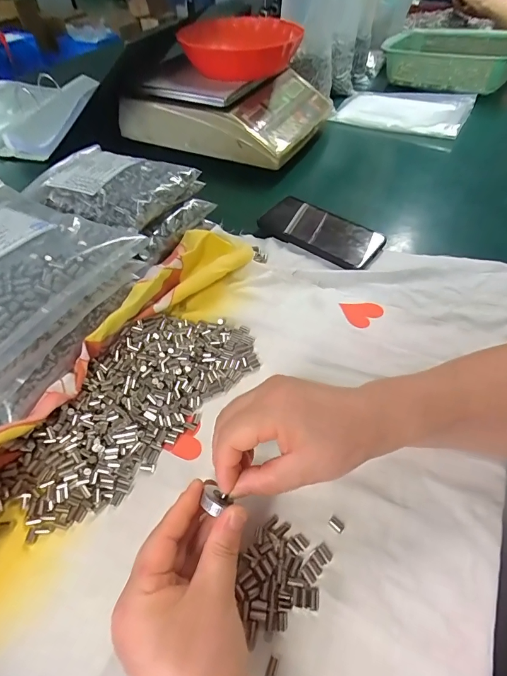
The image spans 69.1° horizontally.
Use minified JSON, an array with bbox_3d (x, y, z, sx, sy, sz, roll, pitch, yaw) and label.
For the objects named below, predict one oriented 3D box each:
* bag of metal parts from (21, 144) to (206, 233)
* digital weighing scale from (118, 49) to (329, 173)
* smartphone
[{"bbox_3d":[-0.168,-0.181,0.439,0.169,0.039,0.137,14,52,12],"label":"bag of metal parts"},{"bbox_3d":[-0.042,-0.446,0.693,0.309,0.093,0.309,21,54,18],"label":"digital weighing scale"},{"bbox_3d":[0.088,-0.146,0.496,0.162,0.014,0.077,31,57,24],"label":"smartphone"}]

